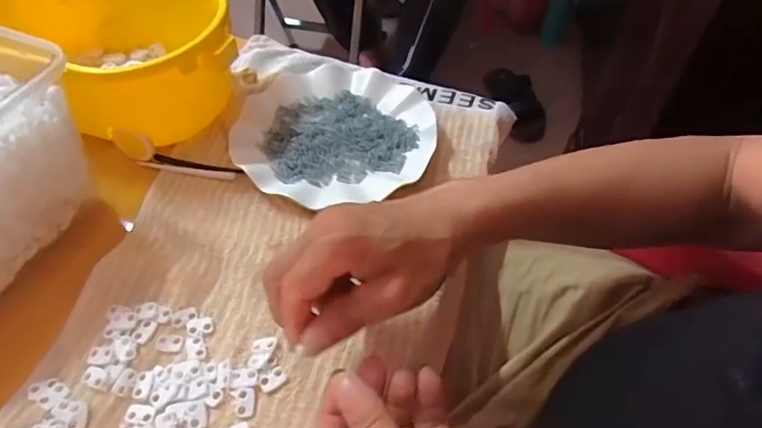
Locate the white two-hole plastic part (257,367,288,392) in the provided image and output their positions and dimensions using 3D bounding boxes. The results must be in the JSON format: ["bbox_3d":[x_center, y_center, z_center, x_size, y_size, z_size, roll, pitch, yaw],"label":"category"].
[{"bbox_3d":[-0.074,0.112,0.354,0.019,0.004,0.012,-31,58,-24],"label":"white two-hole plastic part"}]

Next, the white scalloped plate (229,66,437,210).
[{"bbox_3d":[-0.042,-0.077,0.494,0.183,0.021,0.164,-14,52,-13],"label":"white scalloped plate"}]

